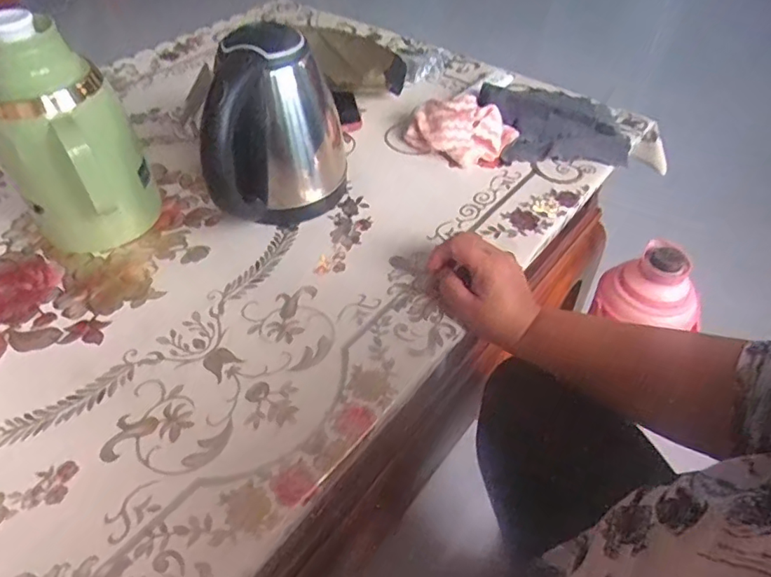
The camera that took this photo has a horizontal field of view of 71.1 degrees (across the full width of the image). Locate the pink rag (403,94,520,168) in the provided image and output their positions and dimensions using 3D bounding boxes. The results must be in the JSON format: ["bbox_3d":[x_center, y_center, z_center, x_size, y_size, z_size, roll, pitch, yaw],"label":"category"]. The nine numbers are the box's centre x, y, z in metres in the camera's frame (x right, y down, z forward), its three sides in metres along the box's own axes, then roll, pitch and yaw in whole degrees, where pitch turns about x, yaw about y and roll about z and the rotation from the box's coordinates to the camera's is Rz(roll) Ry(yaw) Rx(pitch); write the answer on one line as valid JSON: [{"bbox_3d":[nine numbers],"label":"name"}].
[{"bbox_3d":[0.100,-0.215,0.739,0.136,0.060,0.086,32,55,26],"label":"pink rag"}]

